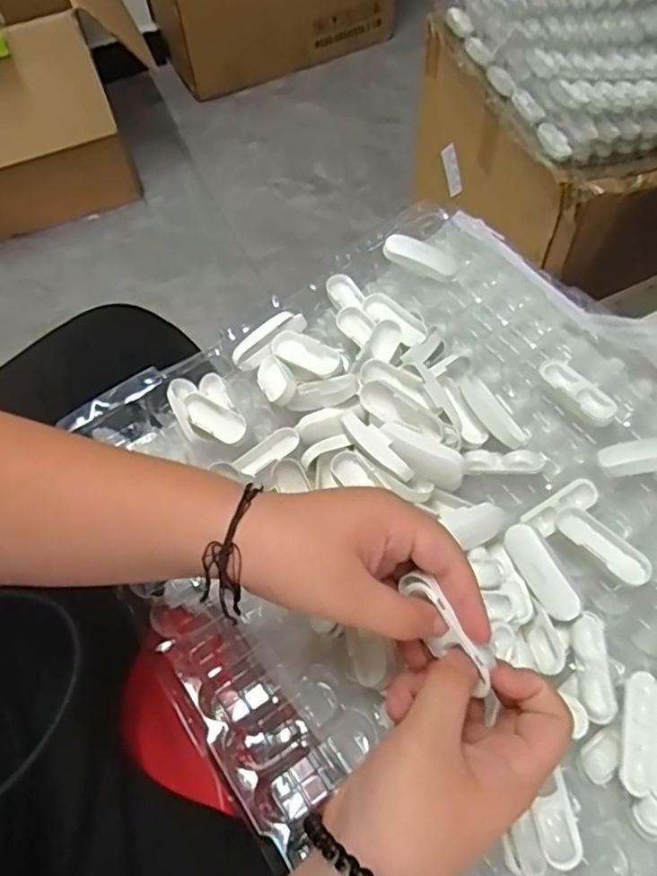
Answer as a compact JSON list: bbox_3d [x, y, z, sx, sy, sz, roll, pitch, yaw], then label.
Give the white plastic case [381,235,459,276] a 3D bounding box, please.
[{"bbox_3d":[0.080,-0.158,0.542,0.064,0.014,0.018,19,62,0],"label":"white plastic case"}]

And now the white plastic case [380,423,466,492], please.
[{"bbox_3d":[0.064,0.012,0.426,0.064,0.019,0.024,36,68,7],"label":"white plastic case"}]

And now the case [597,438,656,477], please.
[{"bbox_3d":[0.221,0.012,0.438,0.059,0.010,0.024,-10,58,20],"label":"case"}]

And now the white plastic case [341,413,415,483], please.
[{"bbox_3d":[0.032,0.005,0.432,0.014,0.017,0.063,-40,65,-18],"label":"white plastic case"}]

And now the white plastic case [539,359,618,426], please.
[{"bbox_3d":[0.188,-0.035,0.472,0.025,0.007,0.064,-33,63,-14],"label":"white plastic case"}]

